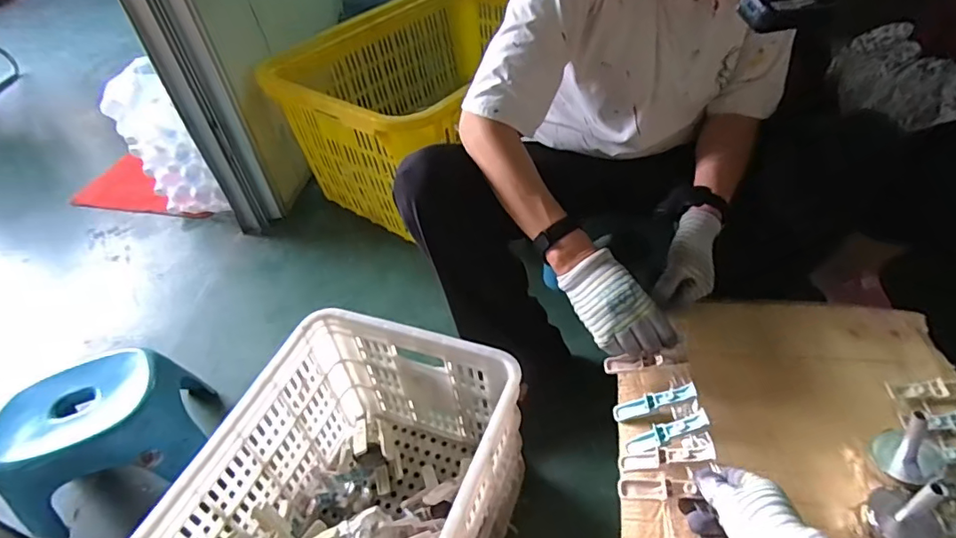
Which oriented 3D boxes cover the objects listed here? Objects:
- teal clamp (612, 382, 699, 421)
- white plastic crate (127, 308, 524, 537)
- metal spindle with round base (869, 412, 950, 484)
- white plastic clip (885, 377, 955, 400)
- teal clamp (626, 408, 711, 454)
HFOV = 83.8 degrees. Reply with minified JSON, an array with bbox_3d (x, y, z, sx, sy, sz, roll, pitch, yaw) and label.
[{"bbox_3d":[0.215,0.163,0.652,0.101,0.008,0.021,-25,40,21],"label":"teal clamp"},{"bbox_3d":[-0.179,0.371,0.741,0.354,0.297,0.523,12,47,19],"label":"white plastic crate"},{"bbox_3d":[0.445,0.184,0.545,0.051,0.086,0.058,-29,48,-21],"label":"metal spindle with round base"},{"bbox_3d":[0.559,0.148,0.656,0.111,0.017,0.025,-5,44,3],"label":"white plastic clip"},{"bbox_3d":[0.217,0.188,0.613,0.098,0.015,0.025,-33,39,23],"label":"teal clamp"}]

